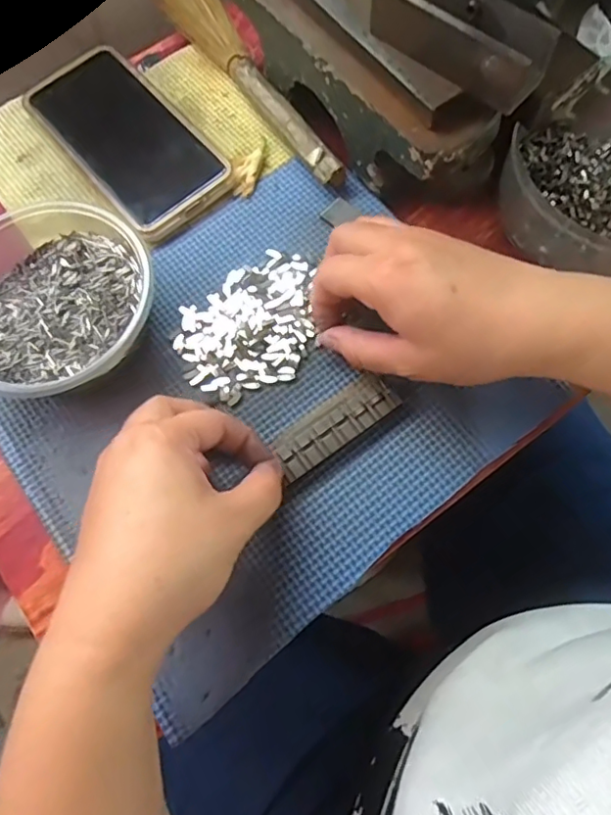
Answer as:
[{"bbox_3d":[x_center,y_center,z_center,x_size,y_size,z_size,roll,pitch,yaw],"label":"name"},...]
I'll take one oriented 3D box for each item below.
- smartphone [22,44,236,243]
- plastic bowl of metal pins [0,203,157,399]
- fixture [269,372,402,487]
[{"bbox_3d":[-0.119,-0.181,0.374,0.076,0.012,0.154,-39,74,-10],"label":"smartphone"},{"bbox_3d":[-0.142,-0.056,0.316,0.107,0.048,0.108,-1,71,2],"label":"plastic bowl of metal pins"},{"bbox_3d":[0.015,0.009,0.305,0.072,0.012,0.028,-36,74,-8],"label":"fixture"}]

